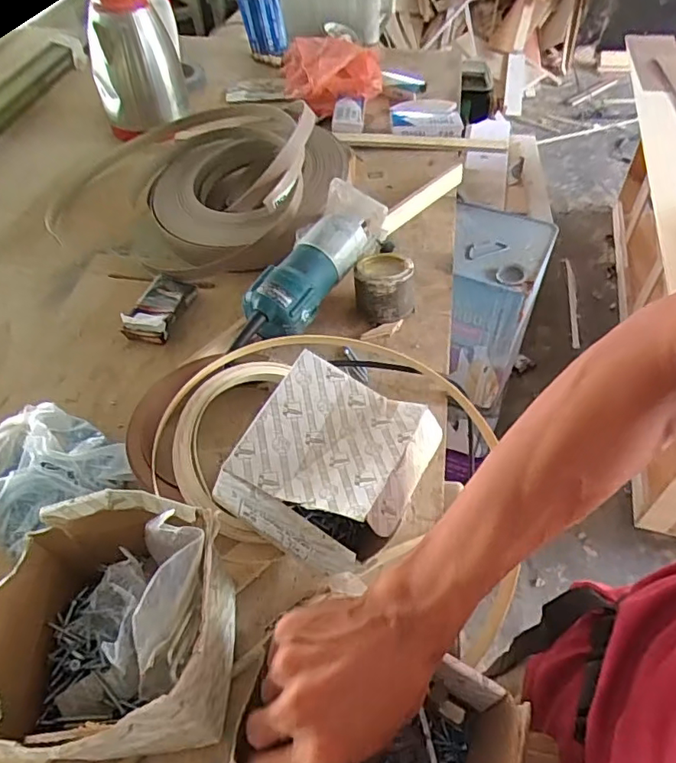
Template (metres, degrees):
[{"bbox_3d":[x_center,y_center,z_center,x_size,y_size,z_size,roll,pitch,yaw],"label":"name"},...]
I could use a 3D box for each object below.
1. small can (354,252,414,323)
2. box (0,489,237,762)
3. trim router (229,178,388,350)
[{"bbox_3d":[0.058,-0.119,0.690,0.073,0.067,0.076,-2,49,0],"label":"small can"},{"bbox_3d":[-0.150,0.174,0.384,0.141,0.142,0.157,0,49,2],"label":"box"},{"bbox_3d":[-0.037,-0.141,0.648,0.077,0.074,0.248,25,54,21],"label":"trim router"}]

